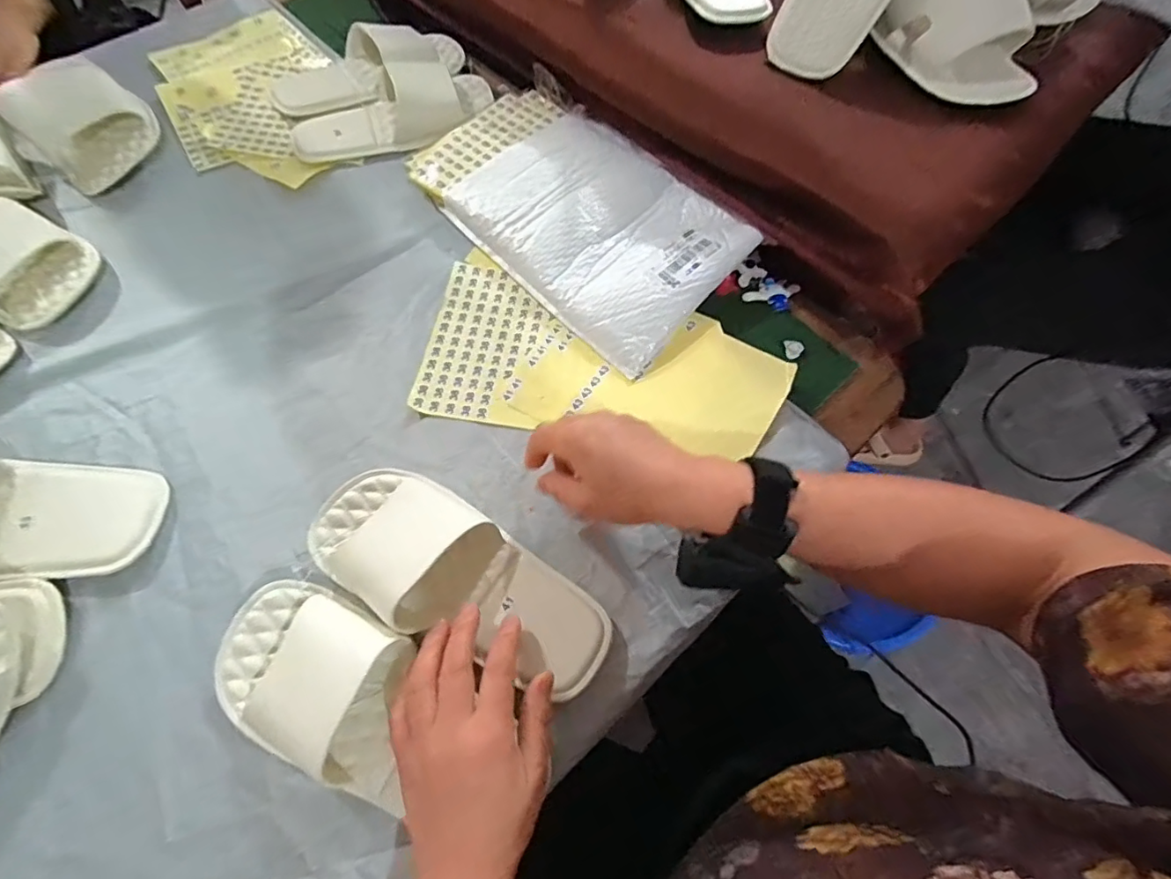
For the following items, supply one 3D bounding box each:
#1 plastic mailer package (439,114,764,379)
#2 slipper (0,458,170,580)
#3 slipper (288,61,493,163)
[{"bbox_3d":[0.015,-0.213,0.551,0.190,0.032,0.270,-40,72,-18],"label":"plastic mailer package"},{"bbox_3d":[-0.449,0.060,0.413,0.217,0.054,0.104,3,65,0],"label":"slipper"},{"bbox_3d":[-0.216,-0.366,0.606,0.222,0.057,0.090,-15,66,-8],"label":"slipper"}]

